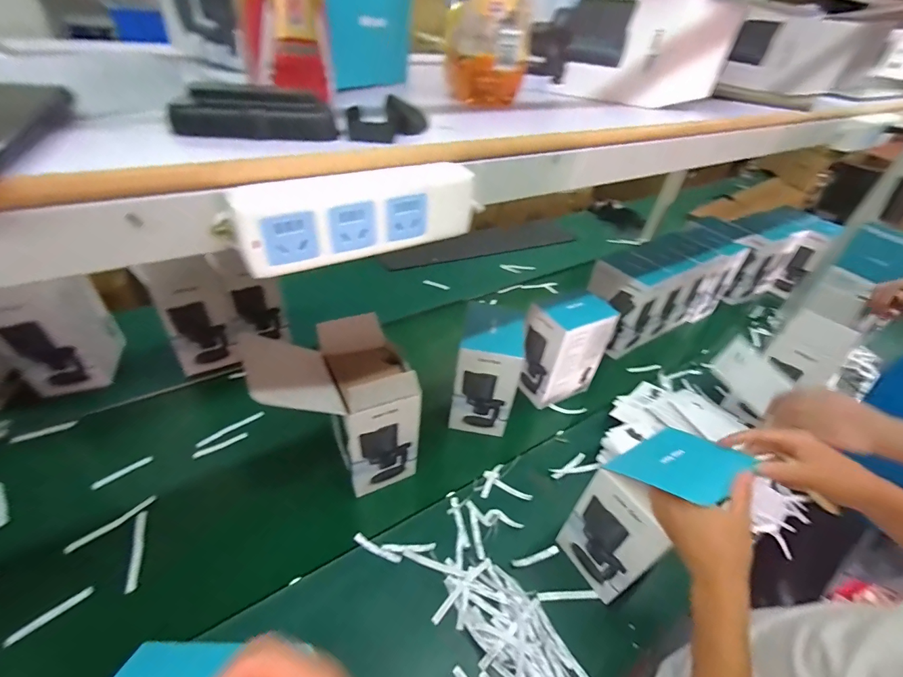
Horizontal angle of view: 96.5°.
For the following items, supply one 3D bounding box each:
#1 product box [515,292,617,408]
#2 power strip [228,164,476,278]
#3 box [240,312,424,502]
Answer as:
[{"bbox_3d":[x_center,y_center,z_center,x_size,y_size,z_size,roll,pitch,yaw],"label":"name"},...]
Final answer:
[{"bbox_3d":[0.249,0.026,0.899,0.154,0.221,0.099,-16,43,-26],"label":"product box"},{"bbox_3d":[-0.058,-0.090,0.286,0.169,0.053,0.027,-16,43,-26],"label":"power strip"},{"bbox_3d":[-0.184,0.128,0.686,0.219,0.291,0.156,-12,42,-22],"label":"box"}]

